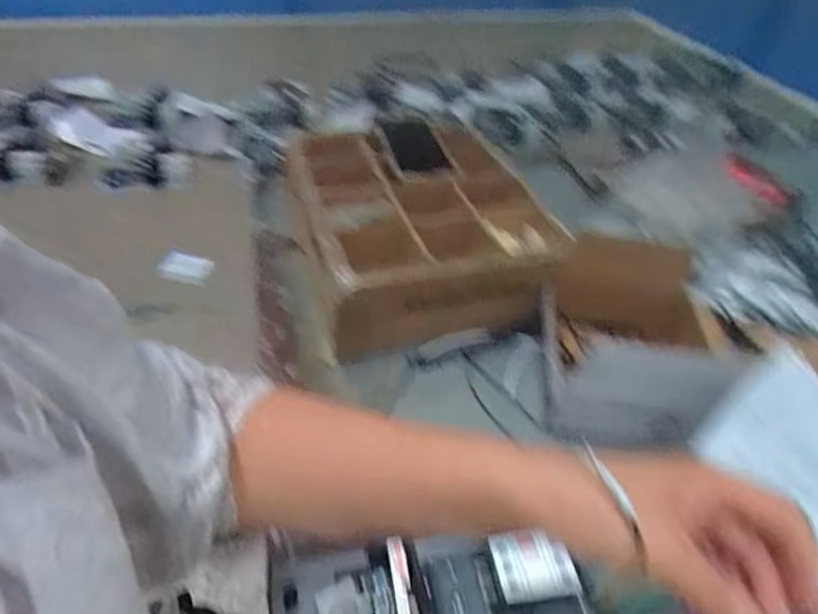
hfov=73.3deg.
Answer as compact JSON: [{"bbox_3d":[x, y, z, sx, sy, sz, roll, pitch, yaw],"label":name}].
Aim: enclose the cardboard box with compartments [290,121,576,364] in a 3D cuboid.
[{"bbox_3d":[0.016,-0.108,0.687,0.273,0.102,0.315,-10,43,-16],"label":"cardboard box with compartments"}]

